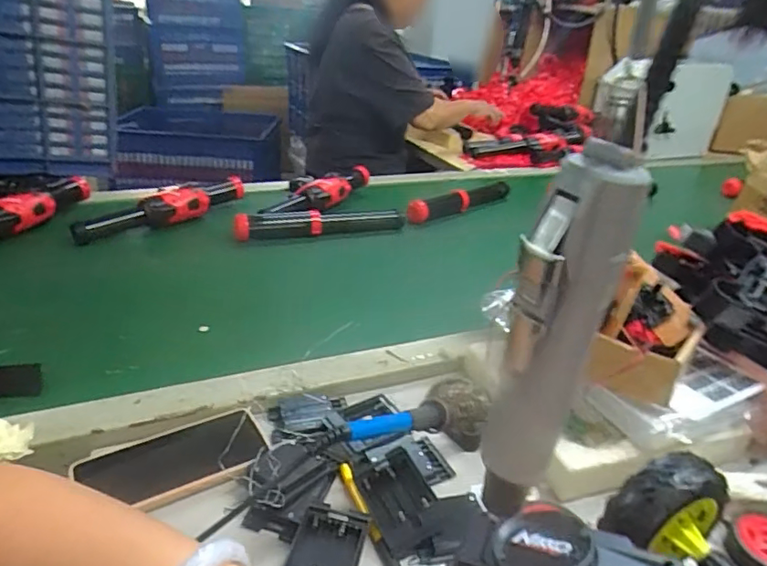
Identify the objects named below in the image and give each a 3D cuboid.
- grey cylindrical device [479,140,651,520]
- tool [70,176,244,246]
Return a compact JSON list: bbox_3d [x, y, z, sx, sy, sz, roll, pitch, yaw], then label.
[{"bbox_3d":[0.072,0.030,0.234,0.034,0.172,0.026,-18,35,-34],"label":"grey cylindrical device"},{"bbox_3d":[-0.379,-0.128,0.944,0.302,0.062,0.064,-21,37,-38],"label":"tool"}]

